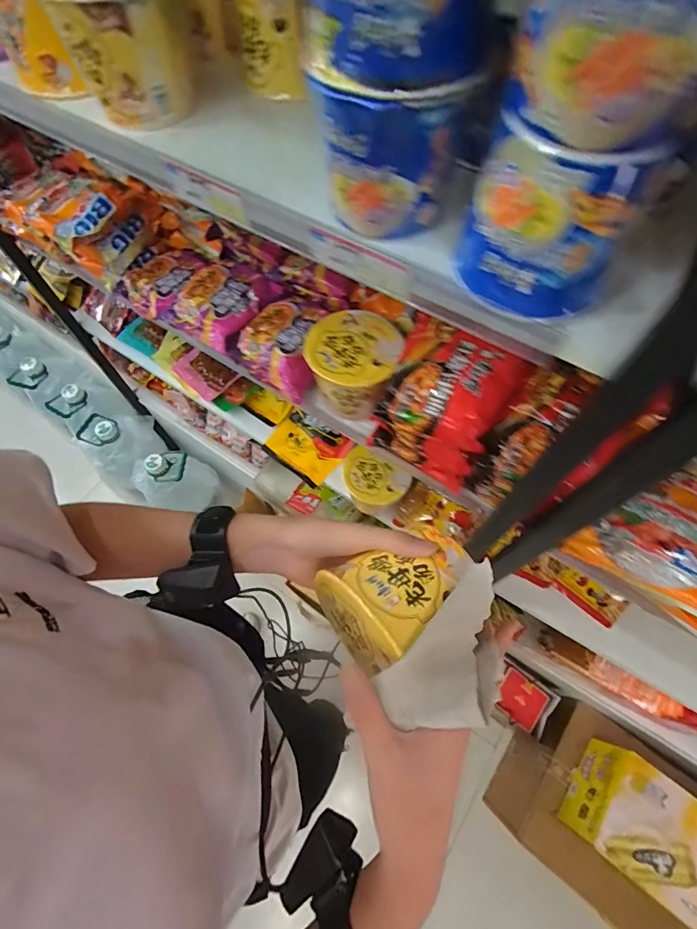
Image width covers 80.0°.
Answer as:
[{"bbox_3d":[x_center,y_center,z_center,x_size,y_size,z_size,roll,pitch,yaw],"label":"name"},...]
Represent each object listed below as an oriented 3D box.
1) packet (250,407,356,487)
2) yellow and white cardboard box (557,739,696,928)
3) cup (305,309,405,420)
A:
[{"bbox_3d":[-0.101,-0.049,0.943,0.182,0.057,0.124,36,70,17],"label":"packet"},{"bbox_3d":[0.659,0.797,0.897,0.270,0.181,0.203,36,70,17],"label":"yellow and white cardboard box"},{"bbox_3d":[0.007,-0.148,0.598,0.124,0.099,0.126,0,64,1],"label":"cup"}]

